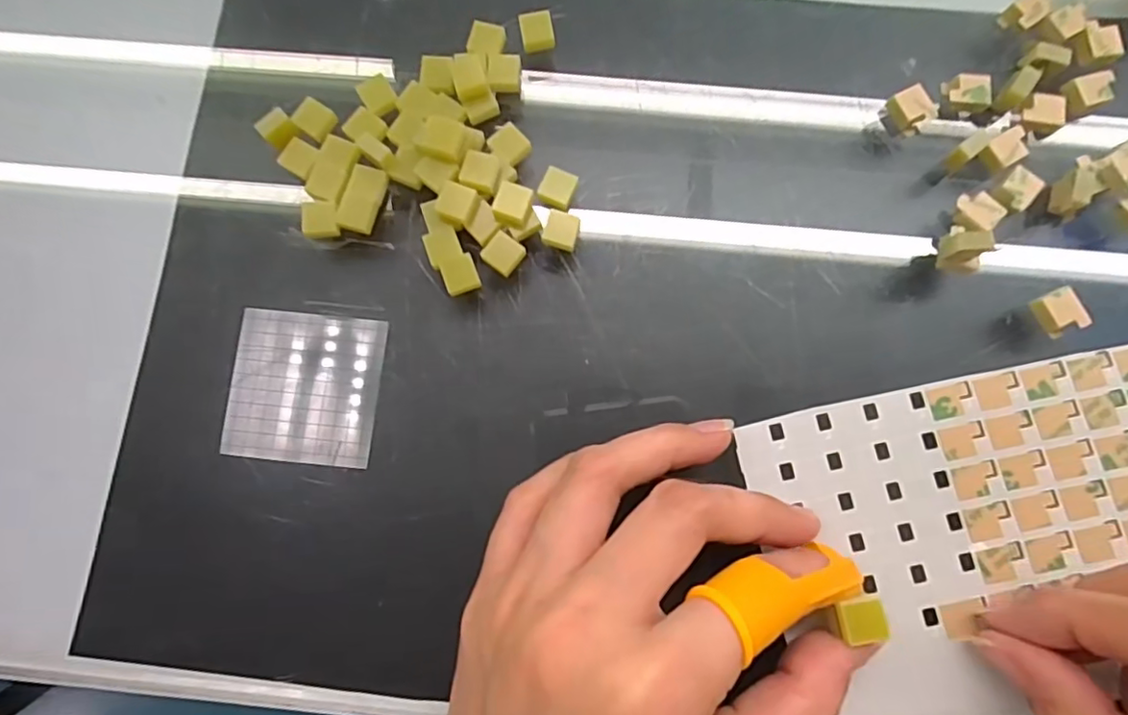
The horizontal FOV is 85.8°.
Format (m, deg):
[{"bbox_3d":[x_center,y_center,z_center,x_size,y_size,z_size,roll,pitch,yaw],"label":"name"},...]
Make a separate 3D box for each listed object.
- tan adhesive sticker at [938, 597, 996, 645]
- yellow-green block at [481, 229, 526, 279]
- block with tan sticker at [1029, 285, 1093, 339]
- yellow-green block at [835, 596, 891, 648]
[{"bbox_3d":[0.114,0.074,0.172,0.012,0.004,0.010,-13,82,-1],"label":"tan adhesive sticker"},{"bbox_3d":[-0.019,-0.032,0.188,0.011,0.004,0.011,37,84,5],"label":"yellow-green block"},{"bbox_3d":[0.149,-0.014,0.183,0.010,0.007,0.013,-25,81,-3],"label":"block with tan sticker"},{"bbox_3d":[0.076,0.067,0.155,0.011,0.004,0.010,-9,82,-1],"label":"yellow-green block"}]

